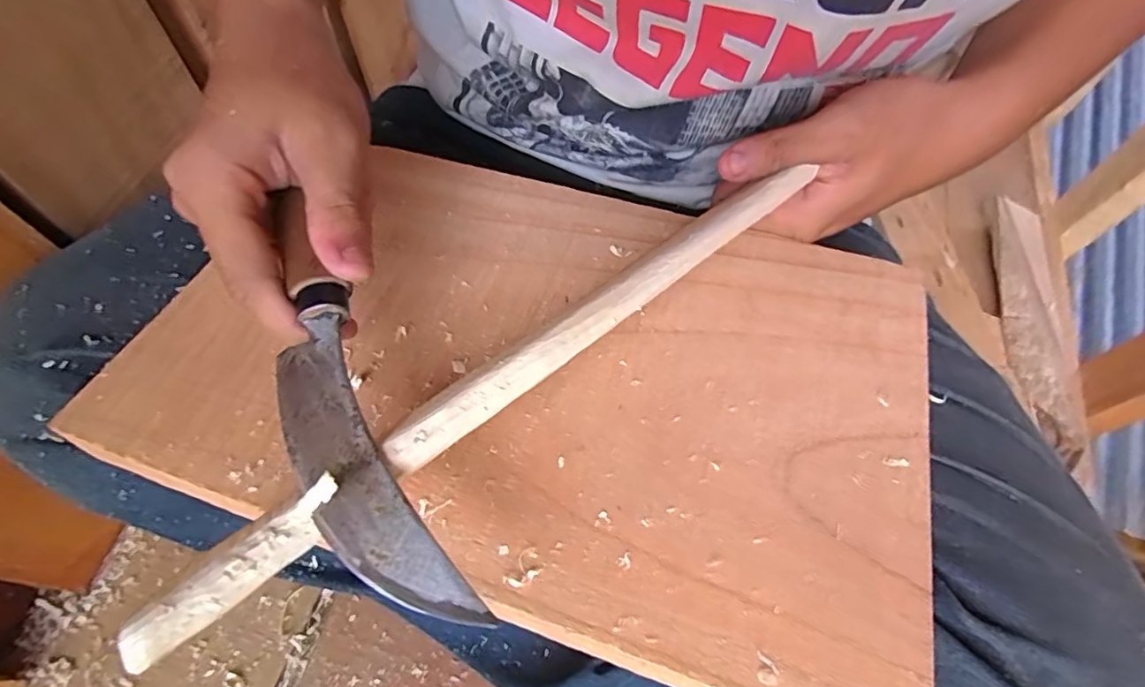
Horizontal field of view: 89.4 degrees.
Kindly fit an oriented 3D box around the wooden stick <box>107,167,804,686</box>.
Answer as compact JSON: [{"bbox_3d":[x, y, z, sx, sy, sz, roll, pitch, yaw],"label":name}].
[{"bbox_3d":[-0.009,0.001,0.201,0.272,0.011,0.016,-36,68,-25],"label":"wooden stick"}]

